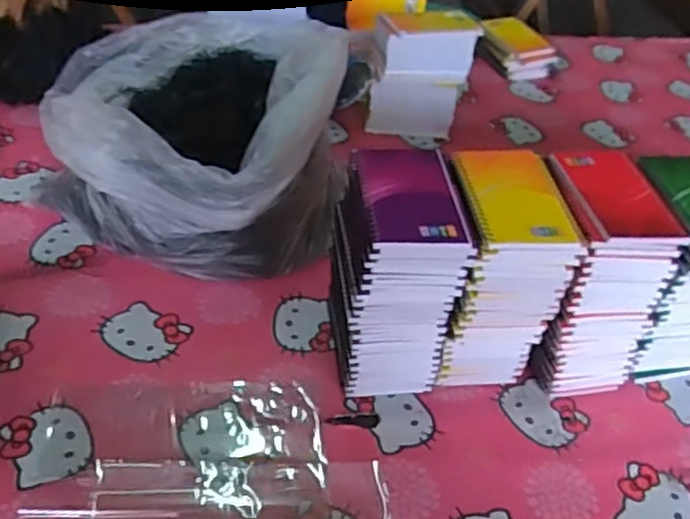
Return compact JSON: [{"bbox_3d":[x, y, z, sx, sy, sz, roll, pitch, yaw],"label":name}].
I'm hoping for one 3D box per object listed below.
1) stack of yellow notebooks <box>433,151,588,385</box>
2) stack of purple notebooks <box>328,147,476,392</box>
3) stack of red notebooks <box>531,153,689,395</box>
[{"bbox_3d":[0.141,0.020,0.658,0.094,0.212,0.132,0,43,-8],"label":"stack of yellow notebooks"},{"bbox_3d":[0.046,0.021,0.640,0.095,0.215,0.127,0,43,-8],"label":"stack of purple notebooks"},{"bbox_3d":[0.234,0.020,0.675,0.106,0.208,0.131,-6,45,-14],"label":"stack of red notebooks"}]

